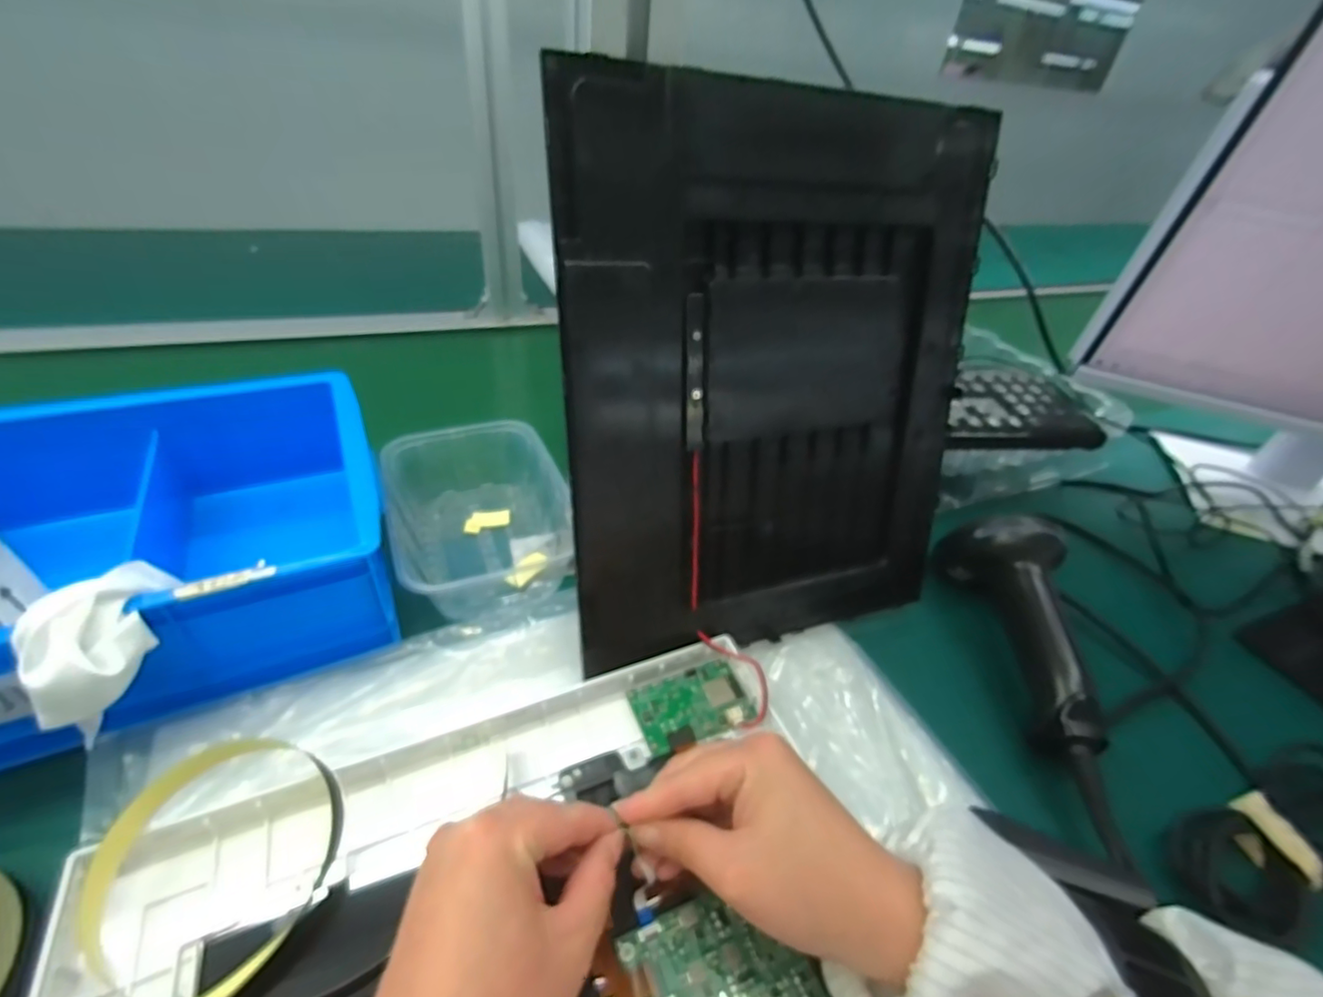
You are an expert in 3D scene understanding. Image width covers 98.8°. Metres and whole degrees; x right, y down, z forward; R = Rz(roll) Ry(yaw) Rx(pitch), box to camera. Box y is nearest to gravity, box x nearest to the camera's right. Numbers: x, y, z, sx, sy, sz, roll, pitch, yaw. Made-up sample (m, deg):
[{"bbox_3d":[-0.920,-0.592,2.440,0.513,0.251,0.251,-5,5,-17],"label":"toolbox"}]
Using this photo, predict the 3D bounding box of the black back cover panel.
[{"bbox_3d":[0.069,-0.050,0.307,0.244,0.284,0.014,-8,22,-22],"label":"black back cover panel"}]

